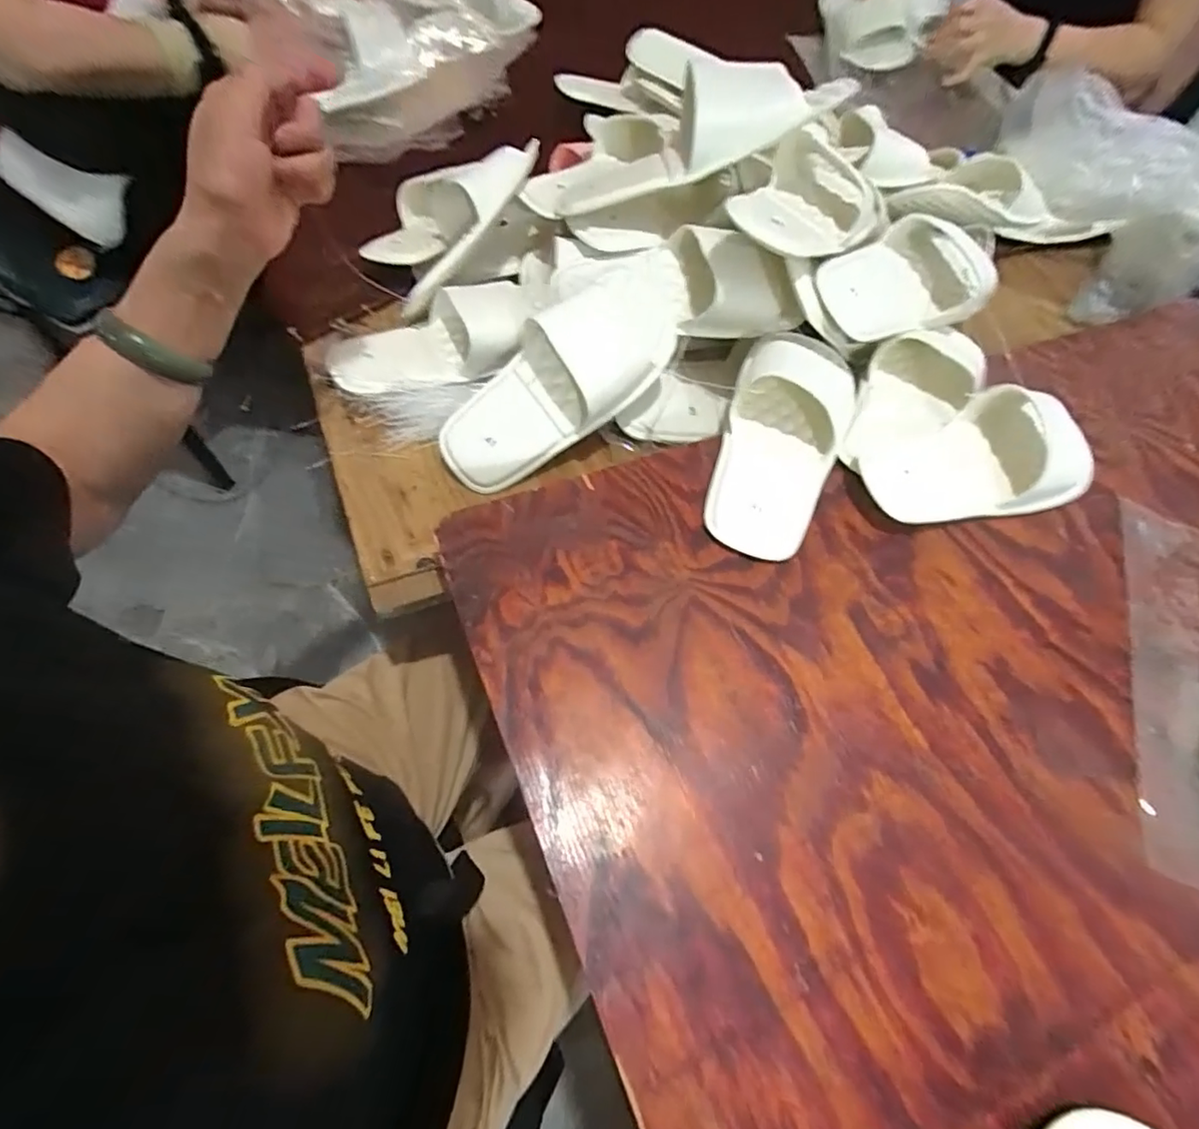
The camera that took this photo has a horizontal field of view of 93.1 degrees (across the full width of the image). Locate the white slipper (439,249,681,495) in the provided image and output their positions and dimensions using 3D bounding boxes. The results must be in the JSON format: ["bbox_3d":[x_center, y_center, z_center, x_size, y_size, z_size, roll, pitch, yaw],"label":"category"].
[{"bbox_3d":[-0.025,-0.173,0.487,0.268,0.078,0.093,-43,68,0],"label":"white slipper"}]

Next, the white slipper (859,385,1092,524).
[{"bbox_3d":[0.319,-0.087,0.476,0.202,0.054,0.096,-15,64,-13],"label":"white slipper"}]

